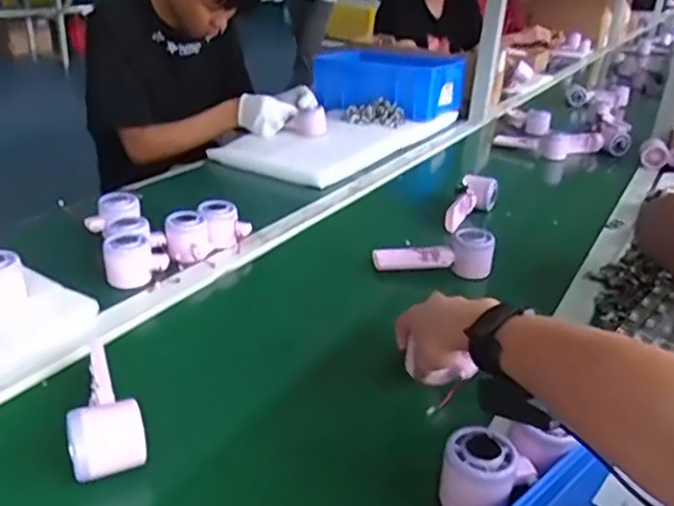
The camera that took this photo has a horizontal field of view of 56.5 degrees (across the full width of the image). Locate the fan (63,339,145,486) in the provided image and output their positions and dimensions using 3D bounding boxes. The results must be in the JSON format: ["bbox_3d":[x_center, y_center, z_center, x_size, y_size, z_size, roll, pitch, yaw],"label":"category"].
[{"bbox_3d":[-0.211,0.130,0.554,0.056,0.051,0.158,-10,31,-25],"label":"fan"}]

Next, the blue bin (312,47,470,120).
[{"bbox_3d":[0.133,-0.459,1.659,0.362,0.136,0.268,17,30,23],"label":"blue bin"}]

